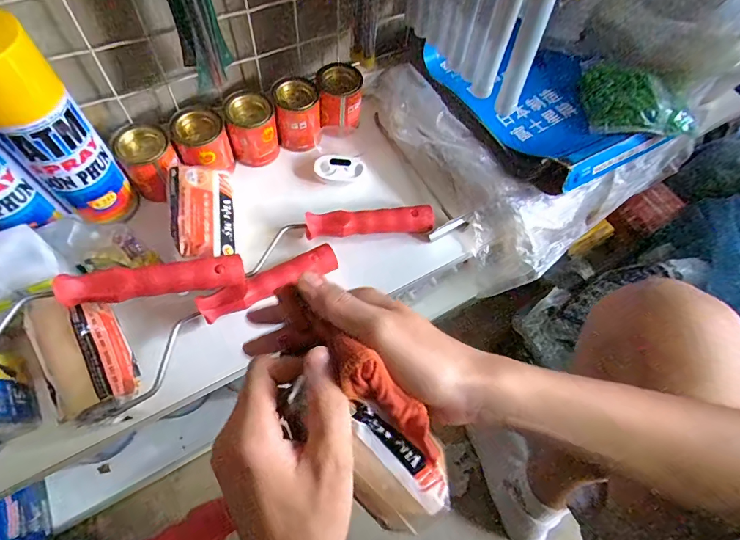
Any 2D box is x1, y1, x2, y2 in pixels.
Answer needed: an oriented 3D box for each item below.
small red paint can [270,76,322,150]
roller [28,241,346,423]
[{"bbox_3d":[-0.086,-0.183,0.488,0.050,0.065,0.051,1,61,-2],"label":"small red paint can"},{"bbox_3d":[-0.165,0.023,0.389,0.265,0.066,0.107,-35,68,-20],"label":"roller"}]

